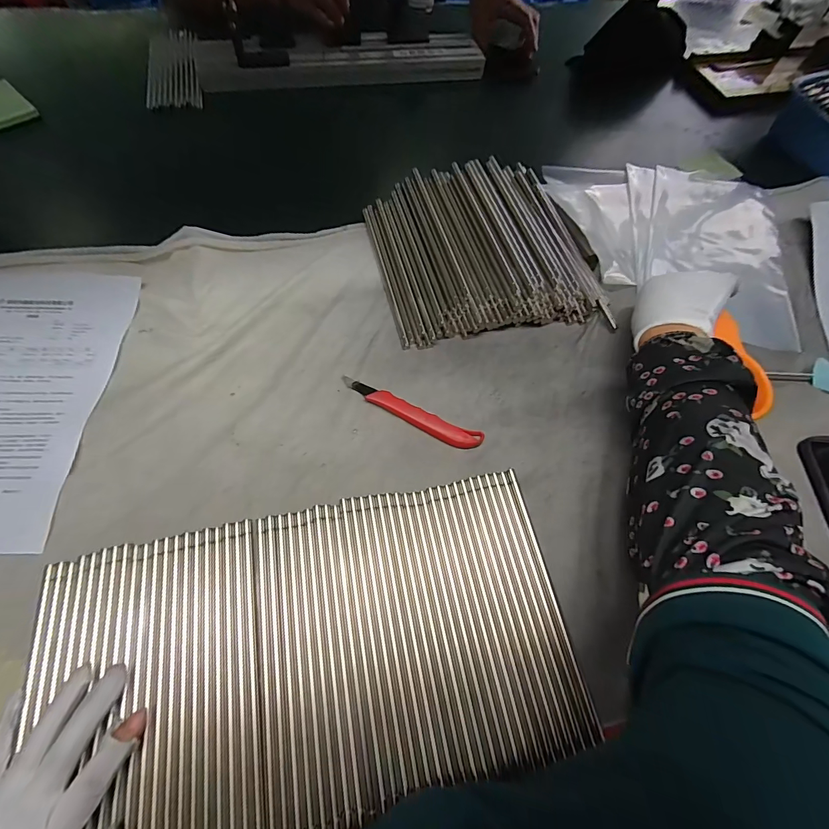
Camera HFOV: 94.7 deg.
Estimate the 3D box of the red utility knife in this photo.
[{"bbox_3d":[-0.005,0.000,0.388,0.153,0.011,0.024,23,65,9],"label":"red utility knife"}]

